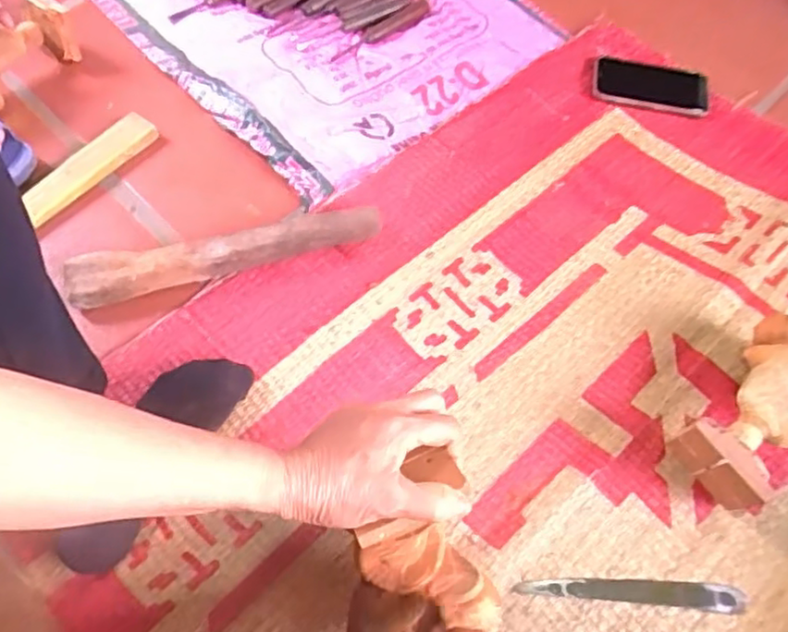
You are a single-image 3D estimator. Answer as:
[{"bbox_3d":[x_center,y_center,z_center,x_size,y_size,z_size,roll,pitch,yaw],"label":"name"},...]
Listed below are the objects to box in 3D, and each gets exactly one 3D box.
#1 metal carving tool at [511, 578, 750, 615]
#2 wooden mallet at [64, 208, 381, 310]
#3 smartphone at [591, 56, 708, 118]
[{"bbox_3d":[0.204,0.235,0.561,0.195,0.006,0.022,5,62,2],"label":"metal carving tool"},{"bbox_3d":[-0.179,-0.069,0.706,0.325,0.037,0.049,-13,63,-8],"label":"wooden mallet"},{"bbox_3d":[0.328,-0.297,0.840,0.143,0.011,0.075,12,62,5],"label":"smartphone"}]

